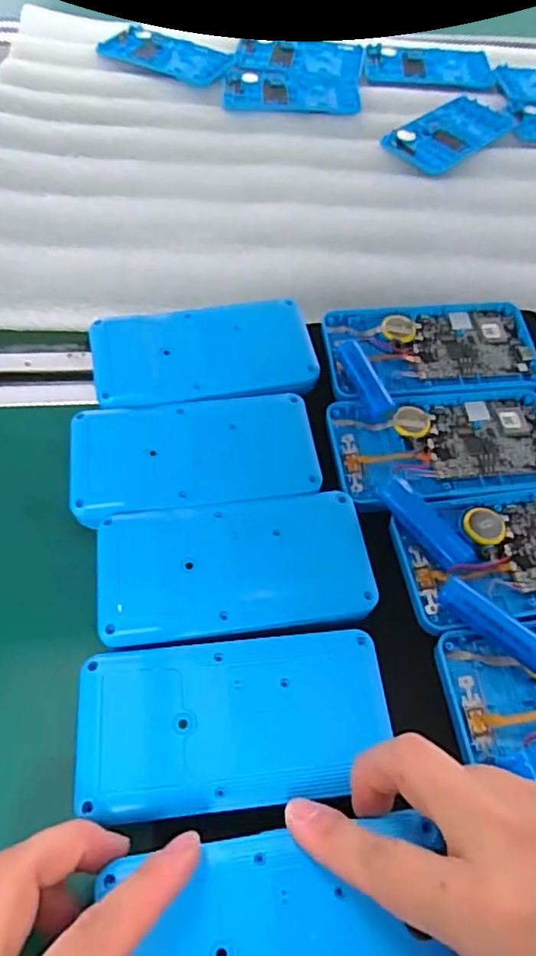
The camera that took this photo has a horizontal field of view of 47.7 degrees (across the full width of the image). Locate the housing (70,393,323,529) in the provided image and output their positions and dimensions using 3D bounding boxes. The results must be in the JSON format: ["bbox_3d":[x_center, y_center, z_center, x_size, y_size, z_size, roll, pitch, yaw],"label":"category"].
[{"bbox_3d":[-0.036,-0.013,0.301,0.118,0.009,0.063,-9,60,-10],"label":"housing"}]

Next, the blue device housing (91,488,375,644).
[{"bbox_3d":[-0.014,0.037,0.270,0.118,0.009,0.059,-6,59,-8],"label":"blue device housing"}]

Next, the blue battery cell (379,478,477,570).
[{"bbox_3d":[0.075,0.022,0.286,0.016,0.016,0.050,-35,67,-23],"label":"blue battery cell"}]

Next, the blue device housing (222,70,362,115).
[{"bbox_3d":[0.021,-0.333,0.521,0.116,0.007,0.064,0,58,-5],"label":"blue device housing"}]

